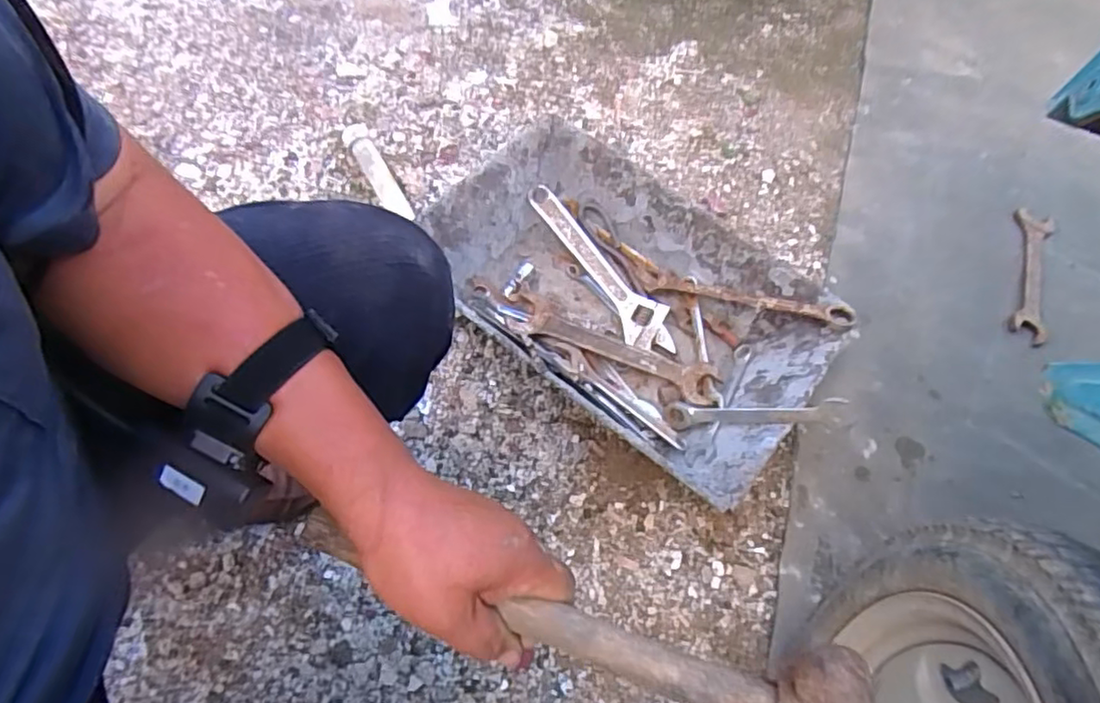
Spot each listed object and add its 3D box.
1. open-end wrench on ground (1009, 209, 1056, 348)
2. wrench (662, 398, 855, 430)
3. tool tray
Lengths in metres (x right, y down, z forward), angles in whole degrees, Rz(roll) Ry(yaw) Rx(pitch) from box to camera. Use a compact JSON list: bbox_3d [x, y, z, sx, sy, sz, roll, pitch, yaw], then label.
[{"bbox_3d":[0.708,-0.114,0.917,0.057,0.010,0.242,22,68,6],"label":"open-end wrench on ground"},{"bbox_3d":[0.223,0.073,0.704,0.217,0.022,0.027,-6,59,41],"label":"wrench"},{"bbox_3d":[0.089,-0.058,0.790,0.486,0.113,0.316,36,65,13],"label":"tool tray"}]

